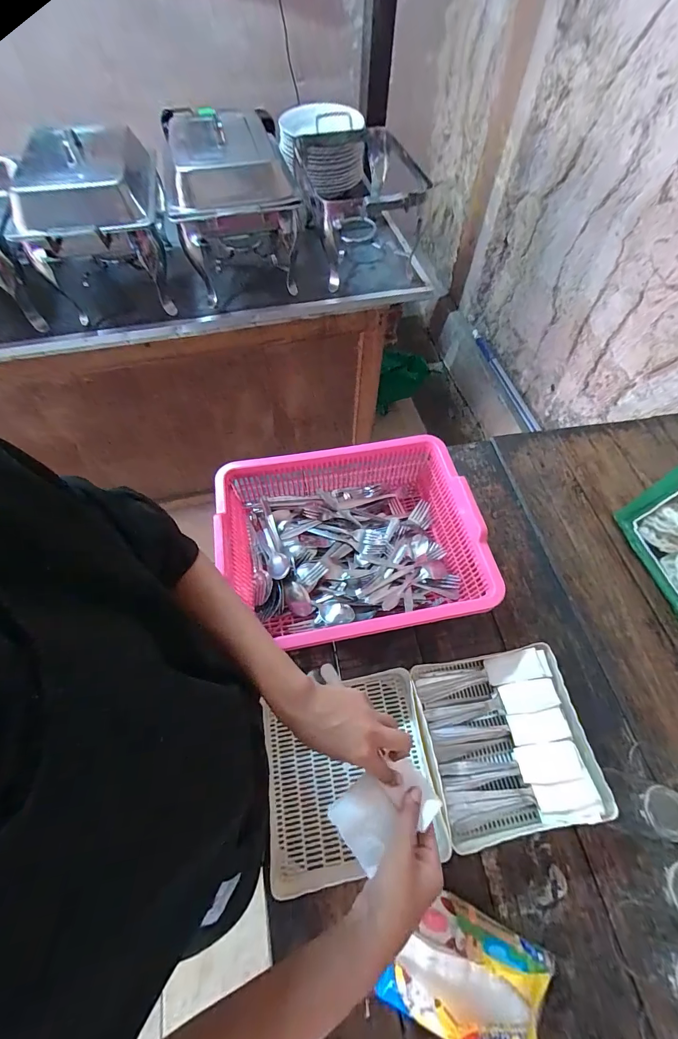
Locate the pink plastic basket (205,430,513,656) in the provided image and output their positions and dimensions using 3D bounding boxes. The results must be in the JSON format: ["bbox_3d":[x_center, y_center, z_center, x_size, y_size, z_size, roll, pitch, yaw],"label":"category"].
[{"bbox_3d":[0.018,0.043,0.620,0.384,0.126,0.304,-9,62,-6],"label":"pink plastic basket"}]

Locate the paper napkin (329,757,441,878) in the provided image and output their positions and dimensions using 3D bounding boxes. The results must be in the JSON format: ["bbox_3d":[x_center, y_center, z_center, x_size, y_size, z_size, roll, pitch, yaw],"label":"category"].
[{"bbox_3d":[0.046,0.288,0.380,0.101,0.010,0.064,-29,66,-16],"label":"paper napkin"}]

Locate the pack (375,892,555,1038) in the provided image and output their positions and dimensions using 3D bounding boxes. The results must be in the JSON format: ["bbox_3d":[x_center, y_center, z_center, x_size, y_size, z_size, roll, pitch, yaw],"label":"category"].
[{"bbox_3d":[0.141,0.501,0.415,0.159,0.062,0.110,22,63,11],"label":"pack"}]

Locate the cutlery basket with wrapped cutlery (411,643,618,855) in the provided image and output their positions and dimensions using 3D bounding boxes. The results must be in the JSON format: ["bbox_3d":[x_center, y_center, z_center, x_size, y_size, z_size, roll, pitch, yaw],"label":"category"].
[{"bbox_3d":[0.225,0.298,0.524,0.203,0.064,0.213,-8,62,-6],"label":"cutlery basket with wrapped cutlery"}]

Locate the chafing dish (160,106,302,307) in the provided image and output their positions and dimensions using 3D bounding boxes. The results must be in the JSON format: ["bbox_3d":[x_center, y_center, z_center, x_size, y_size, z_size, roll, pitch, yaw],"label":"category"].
[{"bbox_3d":[-0.250,-0.695,0.854,0.251,0.249,0.366,-17,63,-10],"label":"chafing dish"}]

